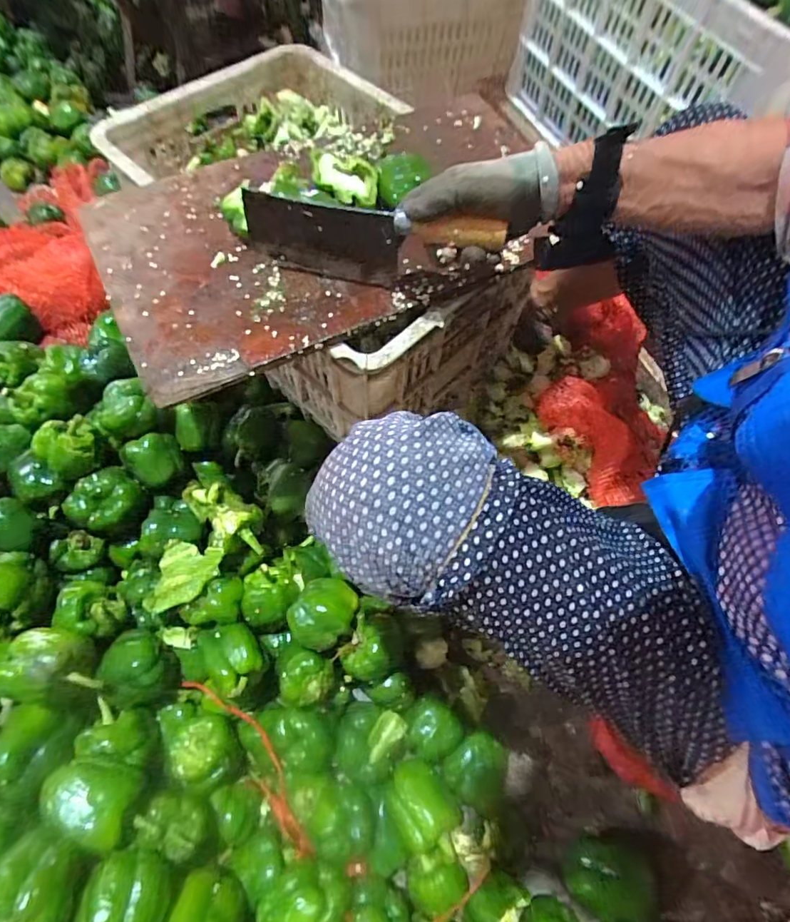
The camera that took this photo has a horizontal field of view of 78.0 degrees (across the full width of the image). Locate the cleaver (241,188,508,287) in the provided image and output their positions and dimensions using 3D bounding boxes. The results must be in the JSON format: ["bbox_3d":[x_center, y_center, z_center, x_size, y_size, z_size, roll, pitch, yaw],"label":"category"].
[{"bbox_3d":[-0.021,-0.209,0.465,0.240,0.091,0.020,10,62,14],"label":"cleaver"}]

